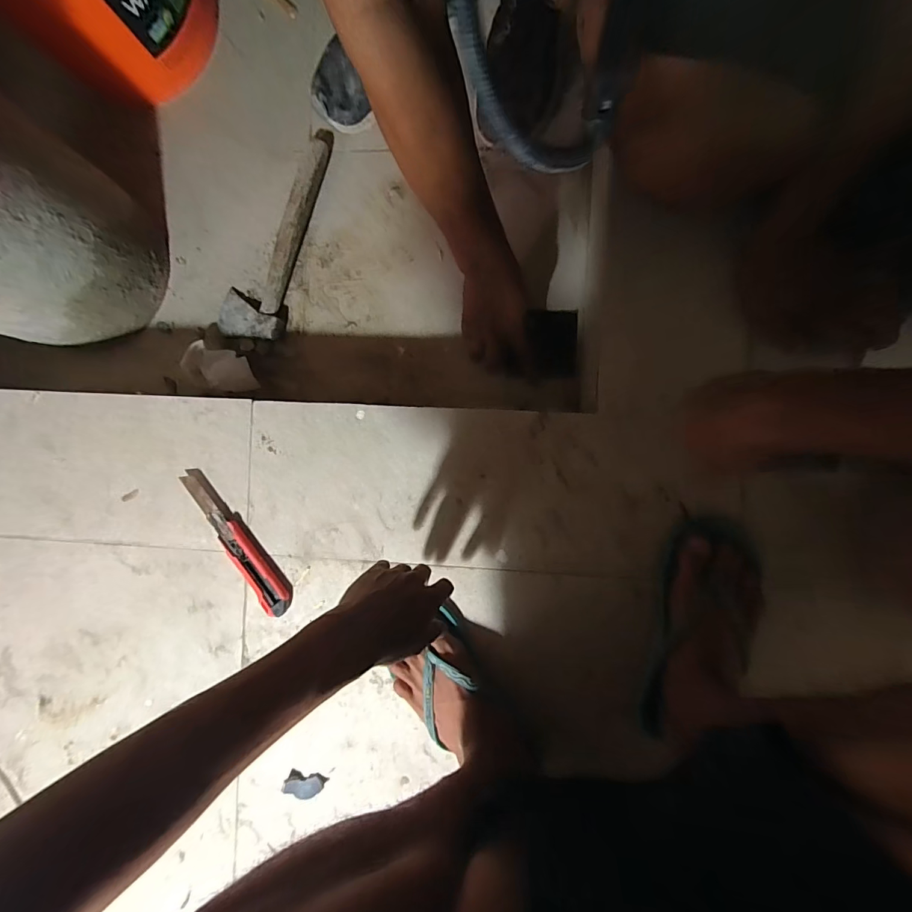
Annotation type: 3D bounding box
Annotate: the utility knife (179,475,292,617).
[{"bbox_3d":[-0.278,0.111,0.521,0.037,0.015,0.206,-39,89,4],"label":"utility knife"}]

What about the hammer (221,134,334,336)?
[{"bbox_3d":[-0.280,-0.344,0.632,0.105,0.031,0.333,16,91,5],"label":"hammer"}]

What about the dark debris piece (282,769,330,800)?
[{"bbox_3d":[-0.191,0.414,0.521,0.050,0.010,0.030,10,92,4],"label":"dark debris piece"}]

